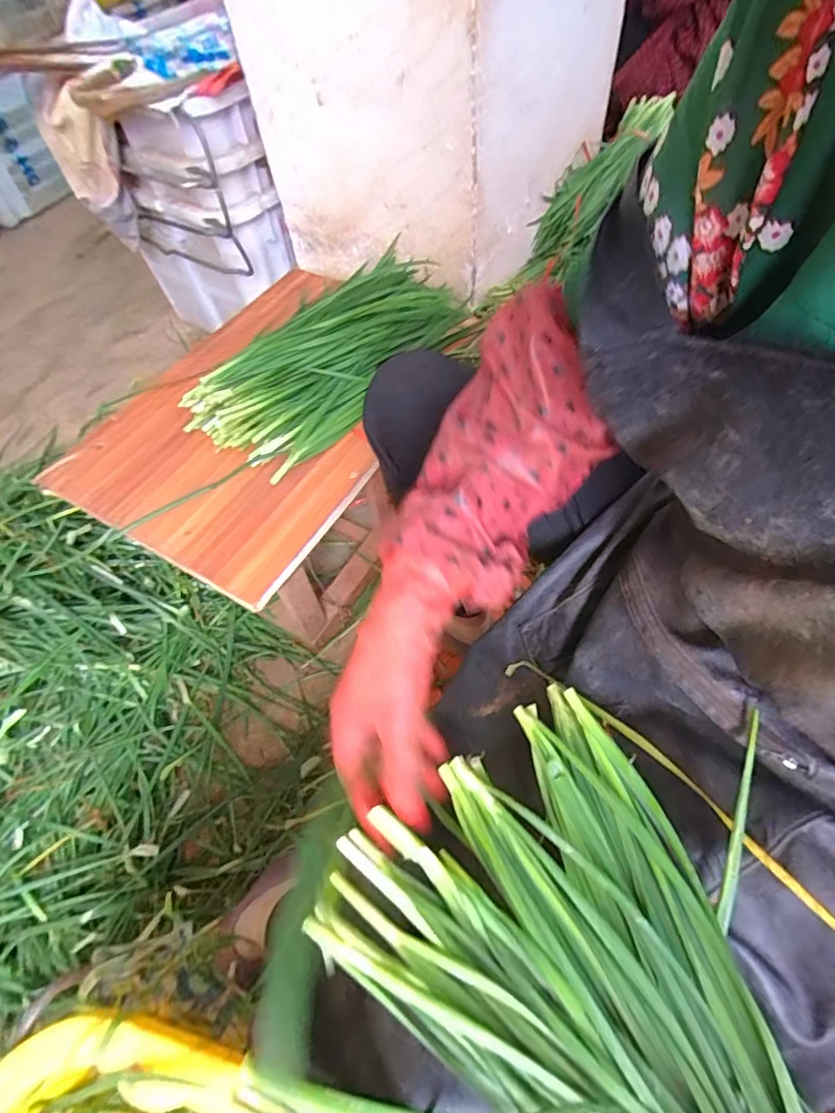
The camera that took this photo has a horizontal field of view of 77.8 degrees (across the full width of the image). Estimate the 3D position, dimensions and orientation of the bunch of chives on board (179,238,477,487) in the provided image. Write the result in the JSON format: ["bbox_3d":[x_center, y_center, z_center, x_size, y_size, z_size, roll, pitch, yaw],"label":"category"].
[{"bbox_3d":[-0.098,-0.310,0.723,0.207,0.102,0.464,30,65,22],"label":"bunch of chives on board"}]

